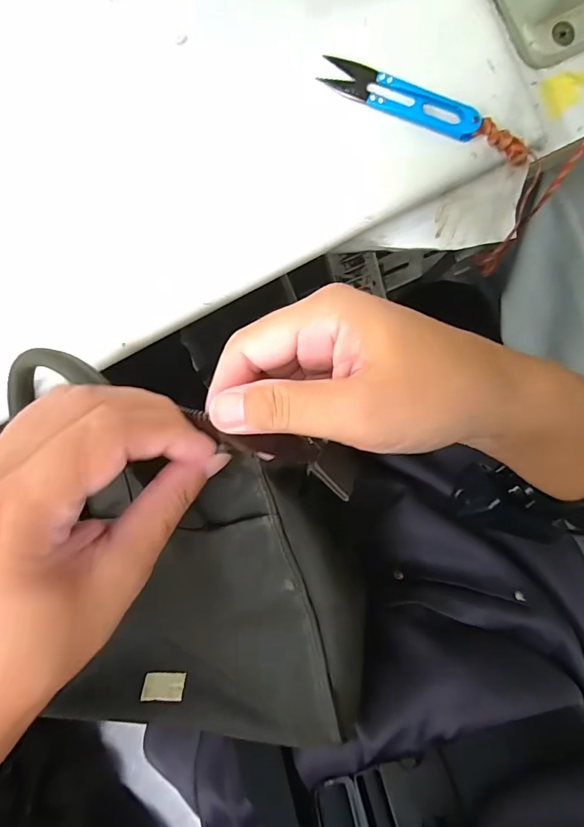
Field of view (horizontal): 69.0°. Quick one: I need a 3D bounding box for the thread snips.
[{"bbox_3d":[0.067,-0.194,0.261,0.099,0.011,0.022,23,91,-2],"label":"thread snips"}]

